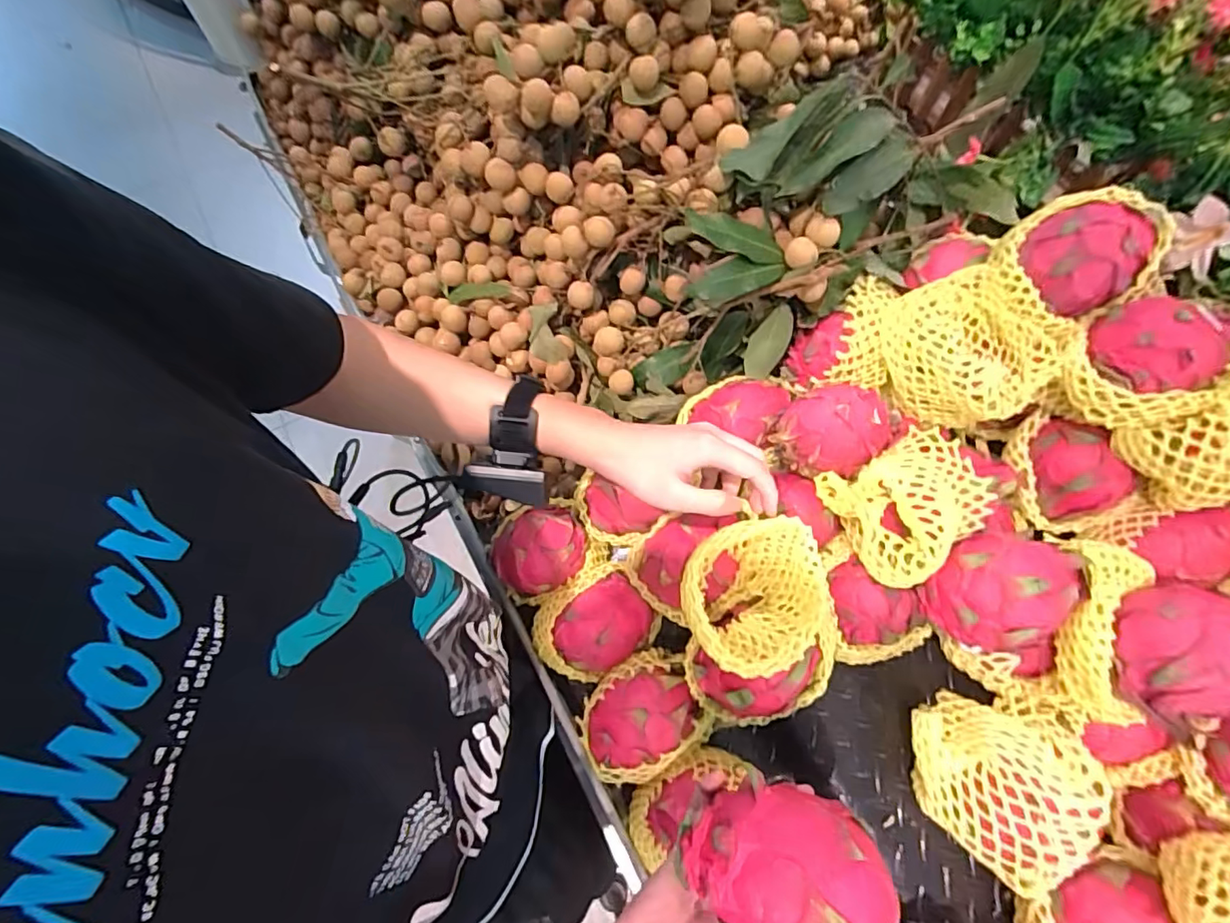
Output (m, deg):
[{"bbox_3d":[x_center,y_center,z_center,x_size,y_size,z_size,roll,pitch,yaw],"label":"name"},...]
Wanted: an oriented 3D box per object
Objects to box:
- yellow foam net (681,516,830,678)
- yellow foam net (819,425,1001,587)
[{"bbox_3d":[0.107,0.111,0.436,0.110,0.086,0.102,0,67,-1],"label":"yellow foam net"},{"bbox_3d":[0.228,0.040,0.436,0.109,0.082,0.101,0,67,-1],"label":"yellow foam net"}]

